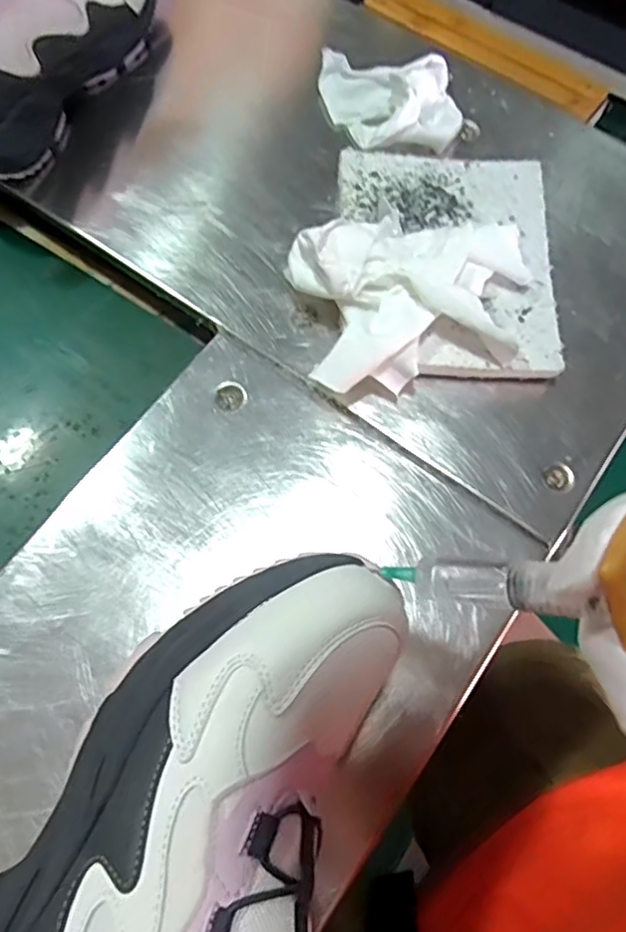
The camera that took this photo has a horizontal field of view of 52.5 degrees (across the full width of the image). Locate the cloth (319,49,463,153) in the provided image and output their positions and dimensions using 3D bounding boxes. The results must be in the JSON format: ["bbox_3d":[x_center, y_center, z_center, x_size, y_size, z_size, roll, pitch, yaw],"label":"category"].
[{"bbox_3d":[0.055,-0.259,0.445,0.092,0.032,0.079,-3,70,-4],"label":"cloth"}]

